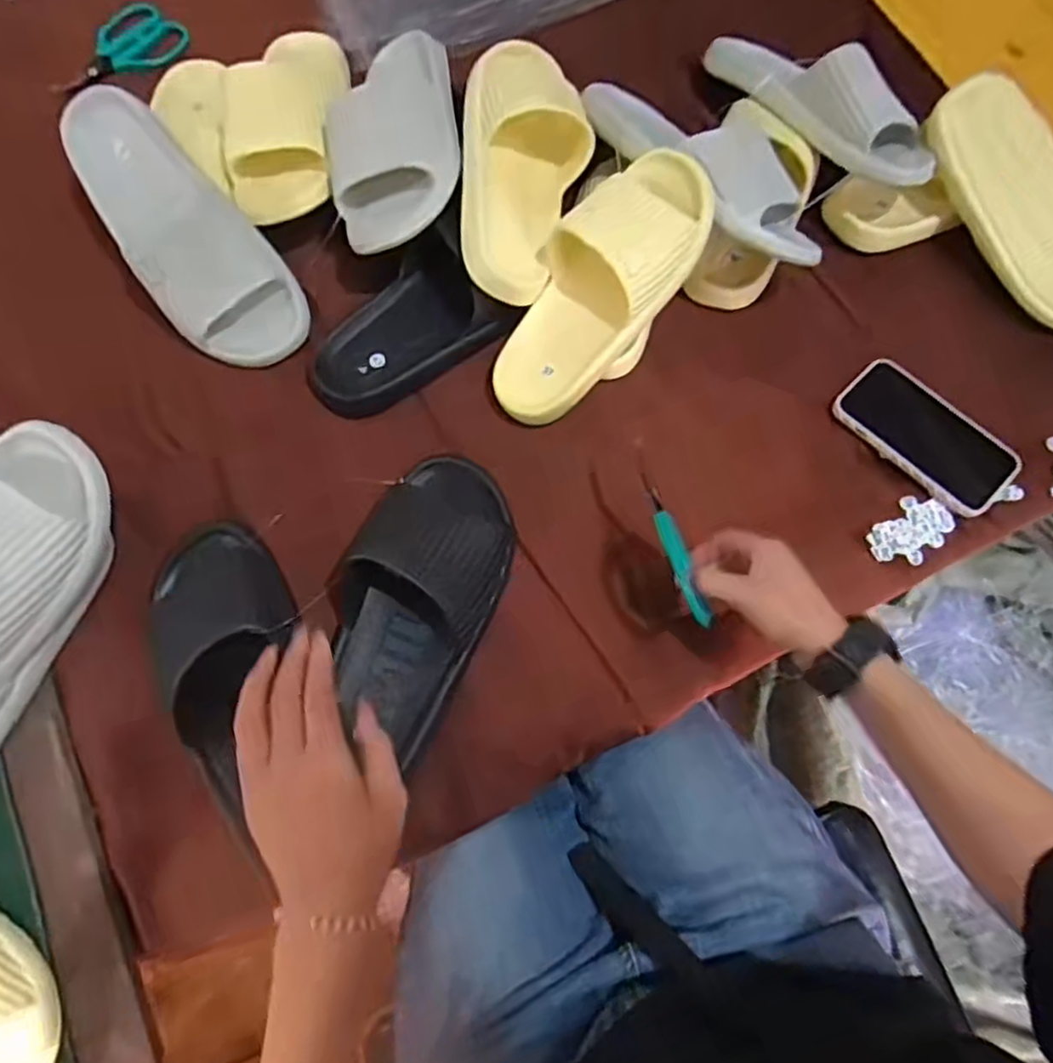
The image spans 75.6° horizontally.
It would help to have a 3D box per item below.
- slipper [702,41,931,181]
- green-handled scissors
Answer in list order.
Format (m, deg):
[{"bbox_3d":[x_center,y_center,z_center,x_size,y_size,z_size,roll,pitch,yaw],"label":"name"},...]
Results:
[{"bbox_3d":[0.268,-0.401,0.623,0.251,0.065,0.078,39,75,9],"label":"slipper"},{"bbox_3d":[-0.433,-0.502,0.709,0.141,0.017,0.082,-42,79,-14],"label":"green-handled scissors"}]

